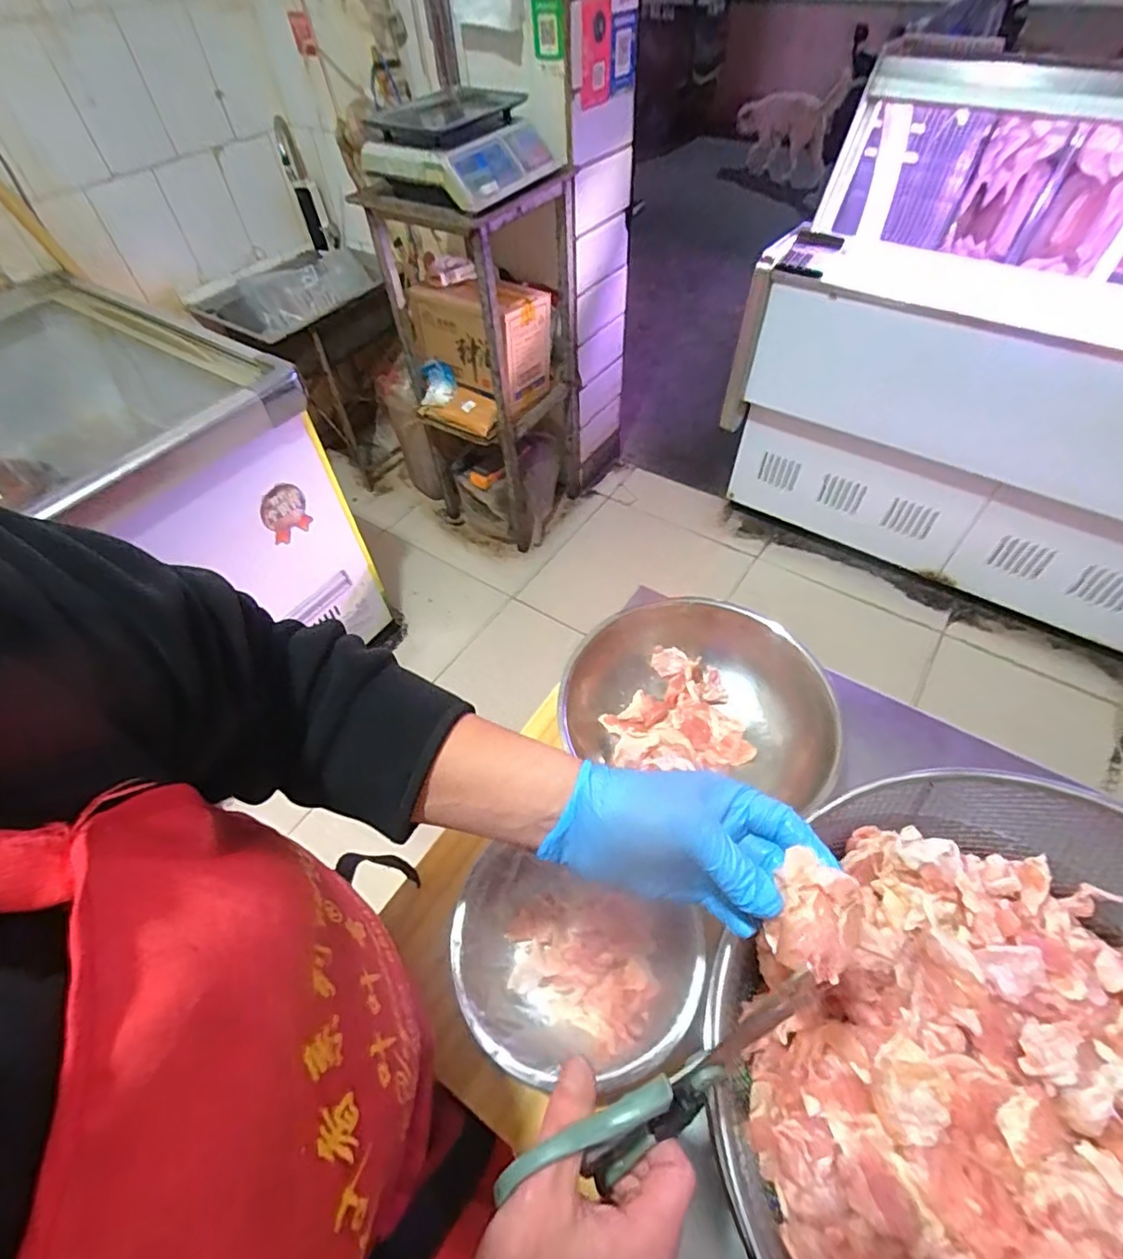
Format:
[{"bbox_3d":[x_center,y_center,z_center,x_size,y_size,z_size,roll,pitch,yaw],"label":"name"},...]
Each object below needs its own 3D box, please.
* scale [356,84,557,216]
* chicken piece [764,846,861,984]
[{"bbox_3d":[-0.234,-1.087,1.299,0.312,0.133,0.362,28,59,22],"label":"scale"},{"bbox_3d":[0.130,0.150,0.295,0.037,0.031,0.051,12,55,12],"label":"chicken piece"}]

